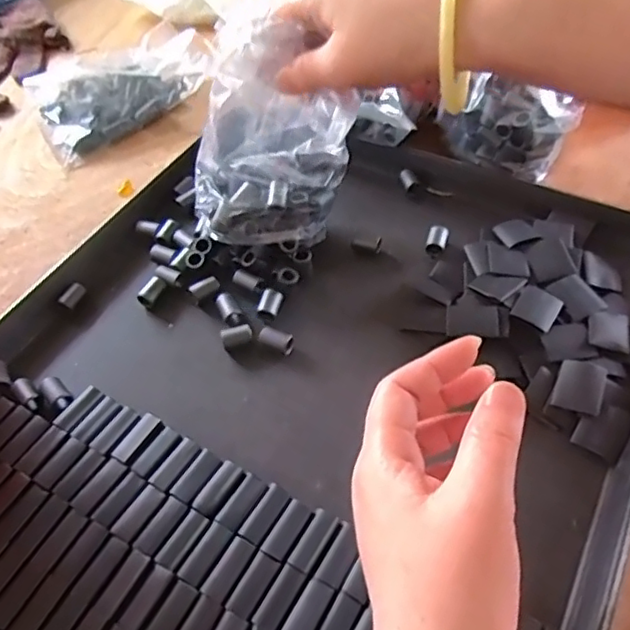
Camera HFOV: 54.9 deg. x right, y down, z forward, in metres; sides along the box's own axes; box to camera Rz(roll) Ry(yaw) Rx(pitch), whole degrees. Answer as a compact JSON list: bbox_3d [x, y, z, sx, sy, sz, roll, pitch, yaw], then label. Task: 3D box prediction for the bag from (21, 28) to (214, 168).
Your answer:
[{"bbox_3d":[-0.191,-0.229,0.604,0.188,0.040,0.123,-34,56,-21],"label":"bag"}]

